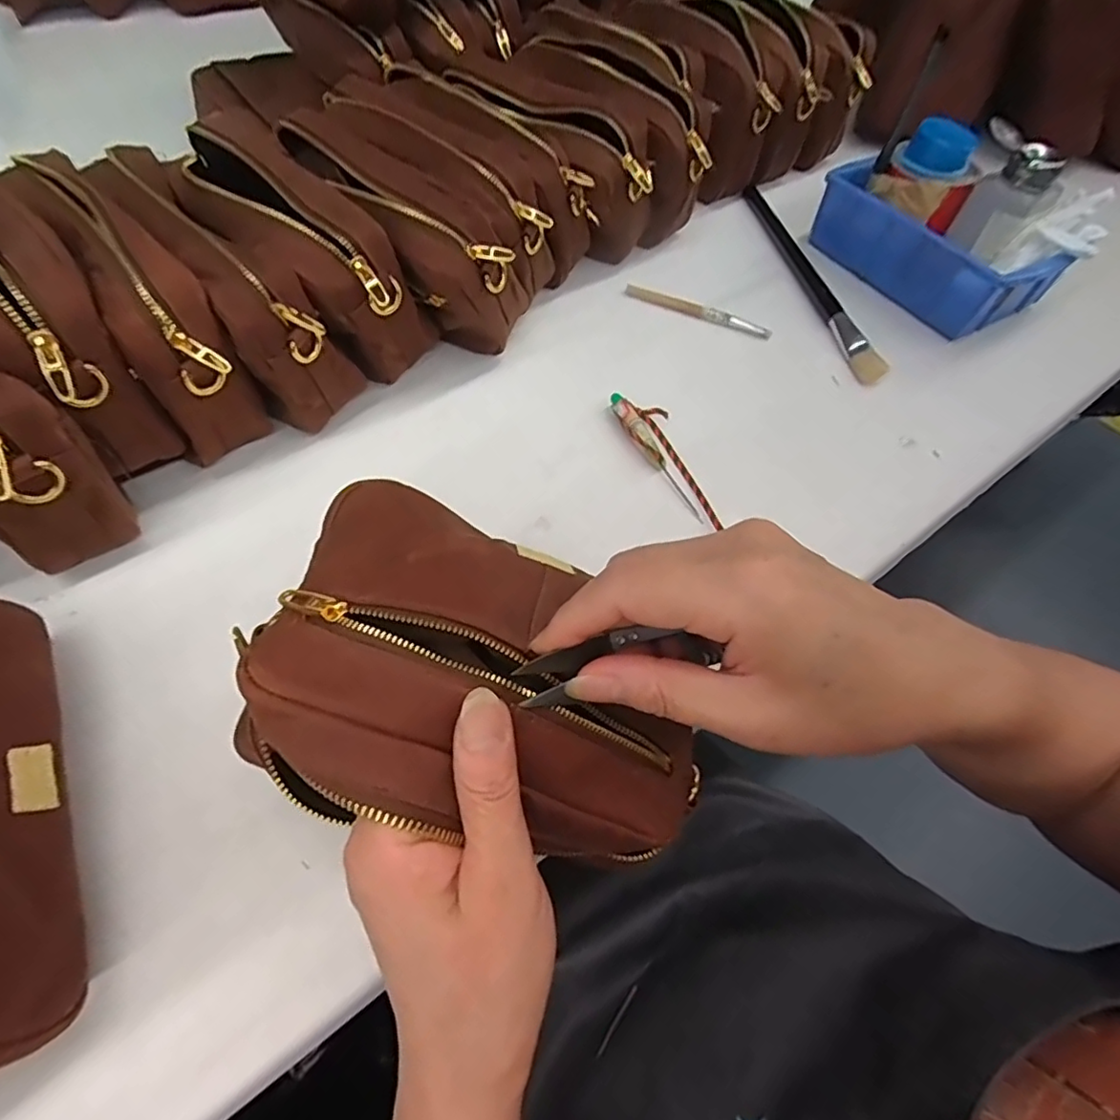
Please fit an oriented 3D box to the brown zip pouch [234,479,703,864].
[{"bbox_3d":[-0.021,0.046,0.245,0.180,0.070,0.132,24,53,-18],"label":"brown zip pouch"}]

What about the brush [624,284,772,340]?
[{"bbox_3d":[0.120,-0.218,0.521,0.131,0.010,0.008,22,59,9],"label":"brush"}]

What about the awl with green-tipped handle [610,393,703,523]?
[{"bbox_3d":[0.066,-0.074,0.416,0.015,0.013,0.113,-19,61,-16],"label":"awl with green-tipped handle"}]

